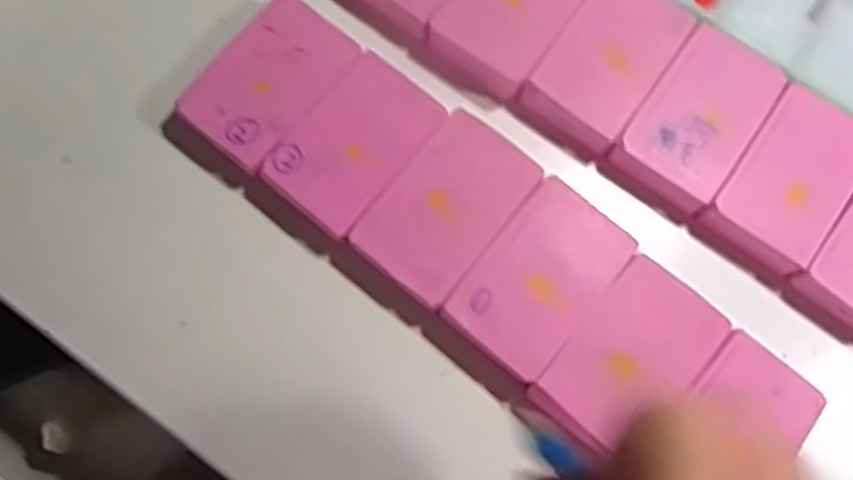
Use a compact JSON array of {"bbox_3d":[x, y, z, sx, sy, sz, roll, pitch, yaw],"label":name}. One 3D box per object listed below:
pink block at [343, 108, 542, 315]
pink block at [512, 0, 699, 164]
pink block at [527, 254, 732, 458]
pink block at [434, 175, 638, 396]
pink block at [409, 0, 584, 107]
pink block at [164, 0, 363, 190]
[{"bbox_3d":[0.008,-0.012,0.299,0.044,0.018,0.070,38,77,8],"label":"pink block"},{"bbox_3d":[0.074,-0.074,0.313,0.042,0.015,0.071,36,77,8],"label":"pink block"},{"bbox_3d":[0.076,0.045,0.288,0.044,0.019,0.069,39,78,8],"label":"pink block"},{"bbox_3d":[0.042,0.016,0.293,0.044,0.020,0.072,38,78,8],"label":"pink block"},{"bbox_3d":[0.037,-0.098,0.318,0.046,0.015,0.075,38,77,8],"label":"pink block"},{"bbox_3d":[-0.066,-0.061,0.309,0.046,0.019,0.074,39,78,8],"label":"pink block"}]

